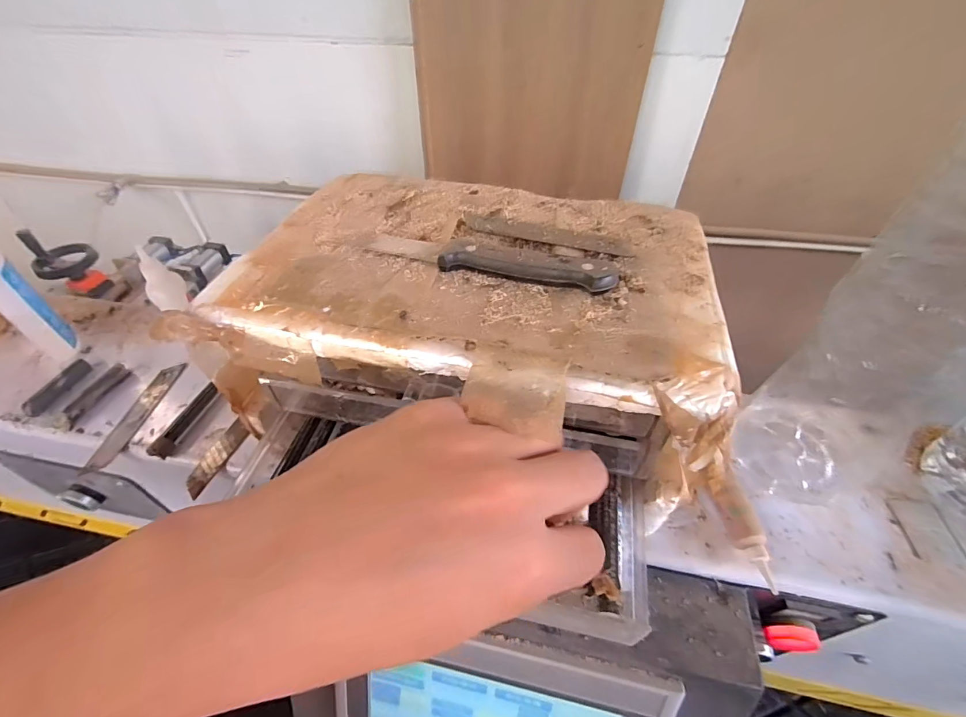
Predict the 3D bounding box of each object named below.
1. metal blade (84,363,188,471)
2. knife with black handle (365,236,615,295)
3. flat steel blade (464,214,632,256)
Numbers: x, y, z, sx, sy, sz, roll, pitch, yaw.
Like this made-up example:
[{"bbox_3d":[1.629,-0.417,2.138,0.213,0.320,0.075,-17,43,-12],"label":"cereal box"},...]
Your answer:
[{"bbox_3d":[-0.270,0.041,0.332,0.022,0.005,0.100,3,47,3],"label":"metal blade"},{"bbox_3d":[0.000,-0.053,0.223,0.136,0.012,0.018,16,49,15],"label":"knife with black handle"},{"bbox_3d":[0.035,-0.074,0.246,0.101,0.004,0.015,18,50,16],"label":"flat steel blade"}]

